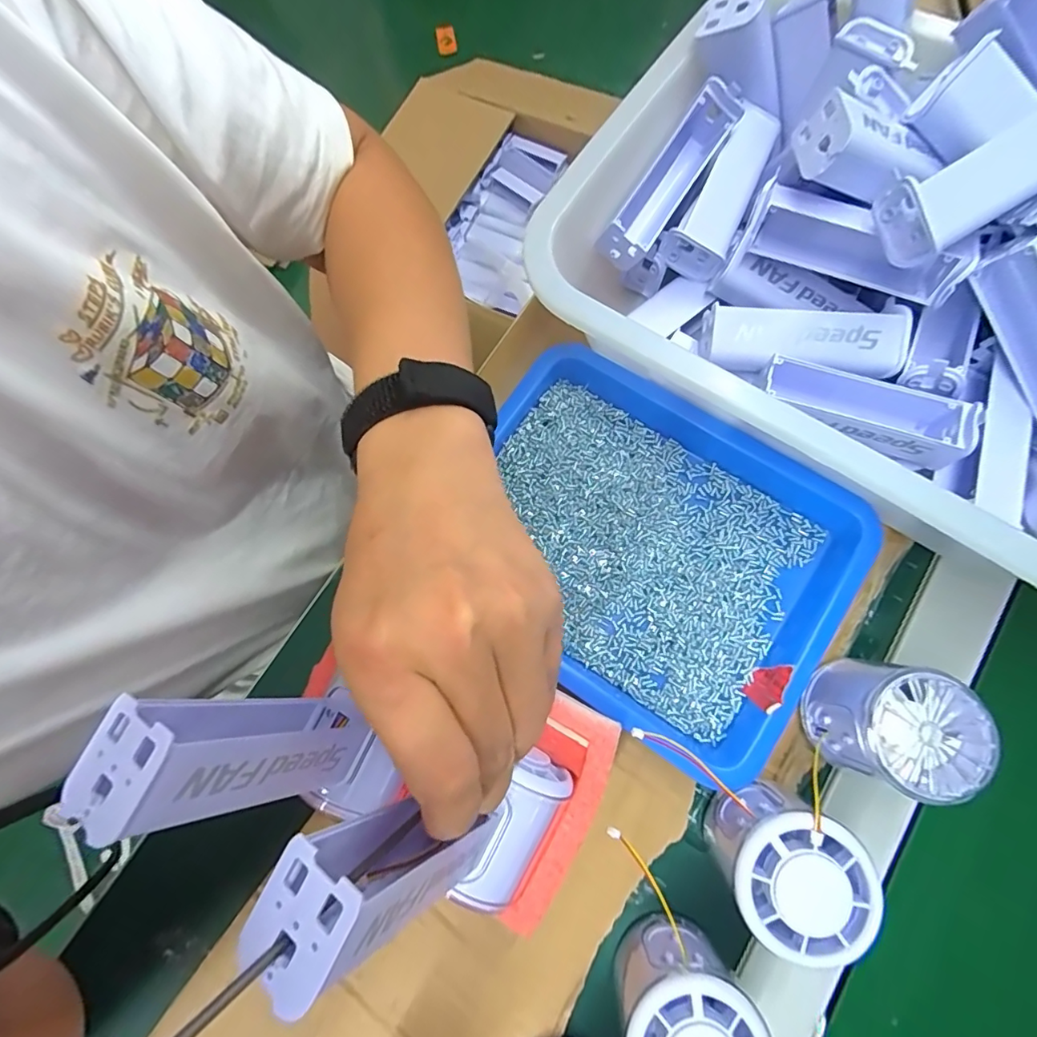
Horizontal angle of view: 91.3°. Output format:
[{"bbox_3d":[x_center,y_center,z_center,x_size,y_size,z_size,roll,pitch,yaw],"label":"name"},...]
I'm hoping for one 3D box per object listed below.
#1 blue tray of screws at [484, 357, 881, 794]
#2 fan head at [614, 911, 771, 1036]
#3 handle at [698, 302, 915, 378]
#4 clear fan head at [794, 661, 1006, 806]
[{"bbox_3d":[0.071,0.015,0.284,0.221,0.033,0.170,34,81,12],"label":"blue tray of screws"},{"bbox_3d":[0.072,0.217,0.222,0.055,0.056,0.055,-1,76,4],"label":"fan head"},{"bbox_3d":[0.155,-0.096,0.275,0.099,0.025,0.033,6,76,6],"label":"handle"},{"bbox_3d":[0.179,0.099,0.246,0.053,0.056,0.052,-1,76,4],"label":"clear fan head"}]

